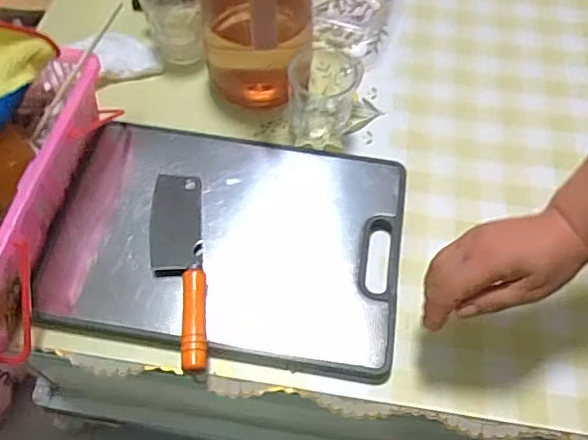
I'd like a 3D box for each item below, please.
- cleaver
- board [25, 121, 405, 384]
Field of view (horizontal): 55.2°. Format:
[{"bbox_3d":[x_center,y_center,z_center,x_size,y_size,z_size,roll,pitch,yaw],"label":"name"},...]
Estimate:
[{"bbox_3d":[-0.113,0.043,0.545,0.050,0.022,0.221,-5,59,-6],"label":"cleaver"},{"bbox_3d":[-0.070,0.013,0.573,0.350,0.019,0.239,9,58,3],"label":"board"}]

